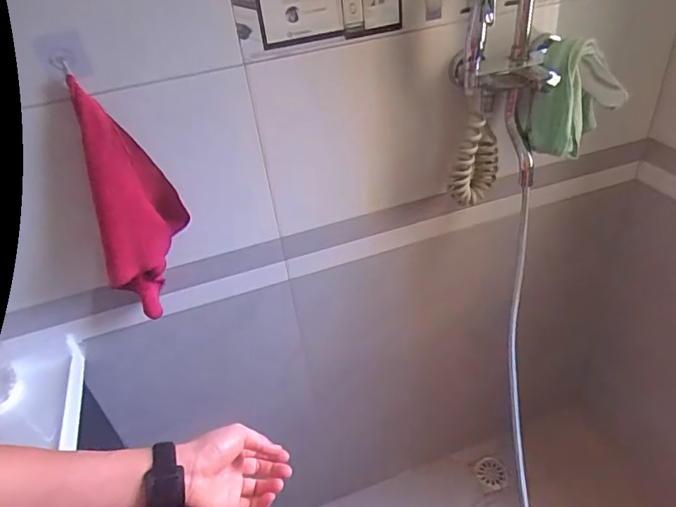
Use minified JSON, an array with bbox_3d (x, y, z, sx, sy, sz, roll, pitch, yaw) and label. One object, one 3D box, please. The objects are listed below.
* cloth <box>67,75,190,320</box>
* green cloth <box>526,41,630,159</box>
[{"bbox_3d":[-0.297,-0.065,0.720,0.109,0.330,0.075,3,38,14],"label":"cloth"},{"bbox_3d":[0.370,-0.238,0.775,0.122,0.164,0.099,10,40,22],"label":"green cloth"}]

